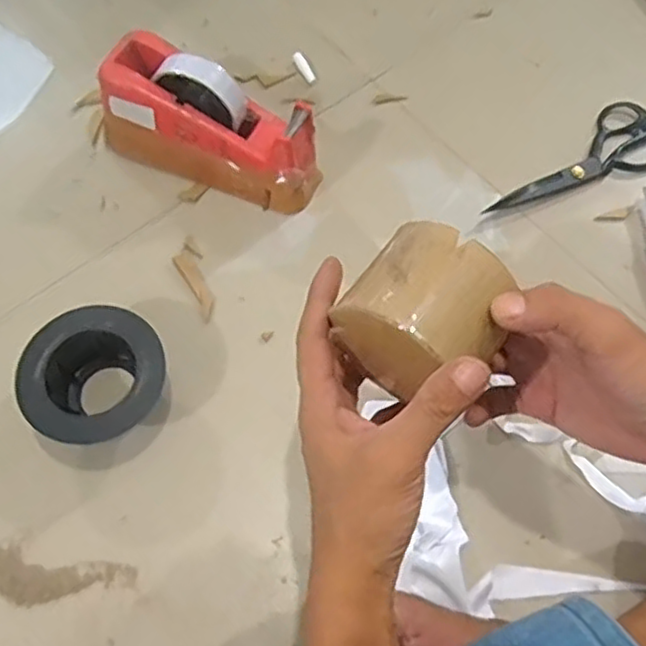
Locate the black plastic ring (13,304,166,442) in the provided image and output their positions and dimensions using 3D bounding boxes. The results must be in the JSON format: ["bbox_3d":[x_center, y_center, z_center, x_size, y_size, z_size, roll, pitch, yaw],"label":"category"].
[{"bbox_3d":[-0.175,0.045,0.540,0.104,0.058,0.103,0,64,0],"label":"black plastic ring"}]

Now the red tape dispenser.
[{"bbox_3d":[-0.099,-0.173,0.608,0.187,0.111,0.070,26,67,12],"label":"red tape dispenser"}]

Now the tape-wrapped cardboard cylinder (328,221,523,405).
[{"bbox_3d":[0.054,-0.002,0.375,0.072,0.074,0.073,37,70,16],"label":"tape-wrapped cardboard cylinder"}]

